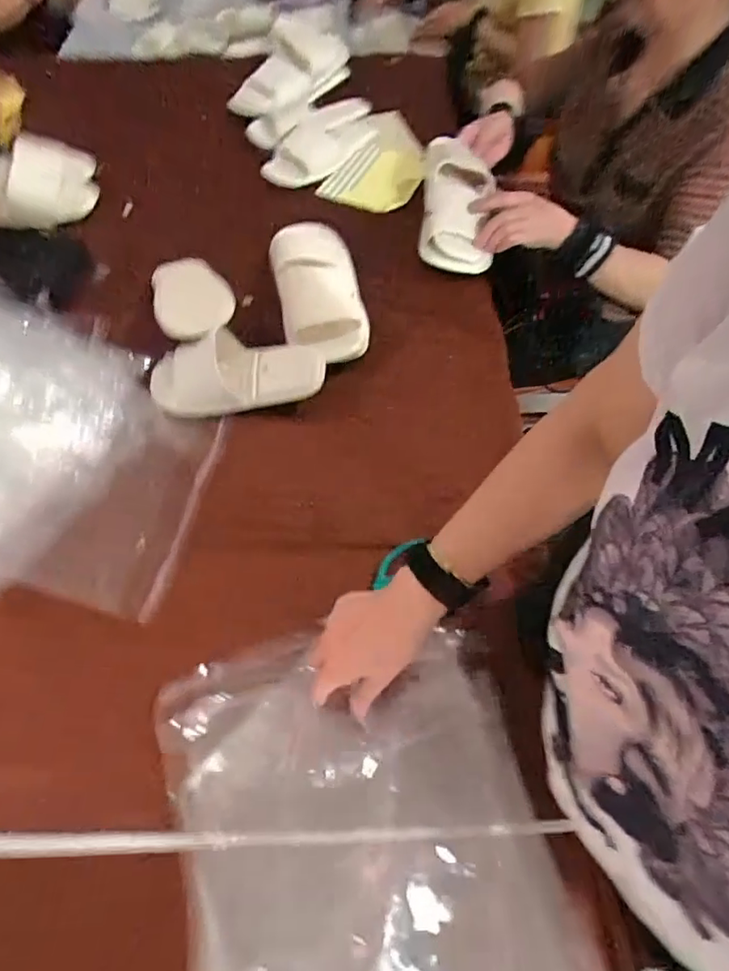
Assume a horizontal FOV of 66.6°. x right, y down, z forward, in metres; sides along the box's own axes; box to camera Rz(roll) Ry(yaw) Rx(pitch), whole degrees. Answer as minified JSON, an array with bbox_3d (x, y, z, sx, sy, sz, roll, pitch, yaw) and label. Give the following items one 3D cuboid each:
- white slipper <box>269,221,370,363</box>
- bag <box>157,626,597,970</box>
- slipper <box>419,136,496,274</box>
[{"bbox_3d":[-0.069,-0.299,0.798,0.115,0.086,0.275,-9,61,-6],"label":"white slipper"},{"bbox_3d":[-0.003,0.322,0.454,0.308,0.054,0.396,-13,61,-8],"label":"bag"},{"bbox_3d":[0.143,-0.445,0.872,0.110,0.047,0.212,0,80,-1],"label":"slipper"}]

